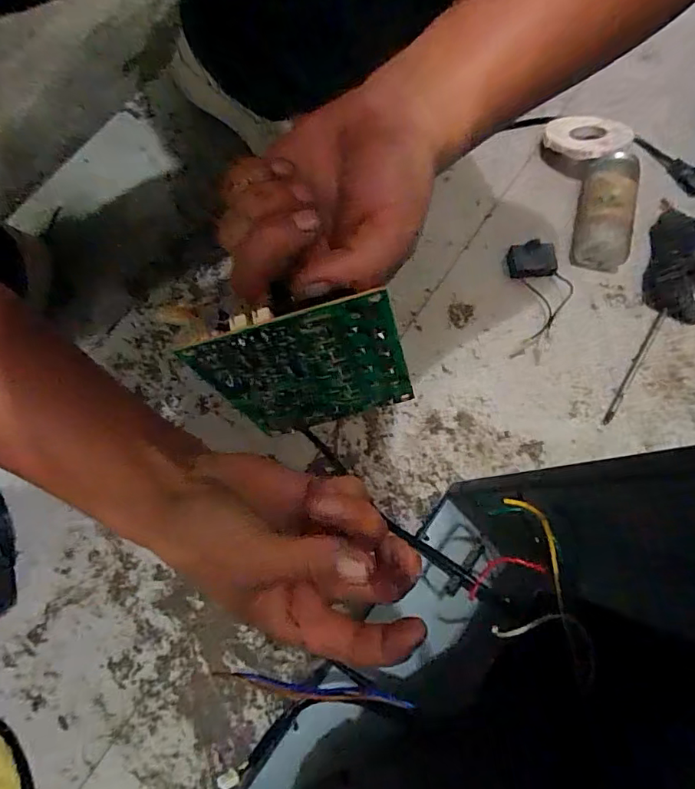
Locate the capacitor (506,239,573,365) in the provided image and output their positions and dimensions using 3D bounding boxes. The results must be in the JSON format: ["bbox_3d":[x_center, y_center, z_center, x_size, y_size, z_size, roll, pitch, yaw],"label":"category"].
[{"bbox_3d":[0.211,-0.105,0.559,0.066,0.028,0.130,-1,73,1],"label":"capacitor"}]

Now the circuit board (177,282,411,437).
[{"bbox_3d":[-0.016,-0.009,0.213,0.082,0.093,0.019,-10,73,-2],"label":"circuit board"}]

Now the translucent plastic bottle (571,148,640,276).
[{"bbox_3d":[0.284,-0.207,0.565,0.056,0.052,0.133,9,73,4],"label":"translucent plastic bottle"}]

